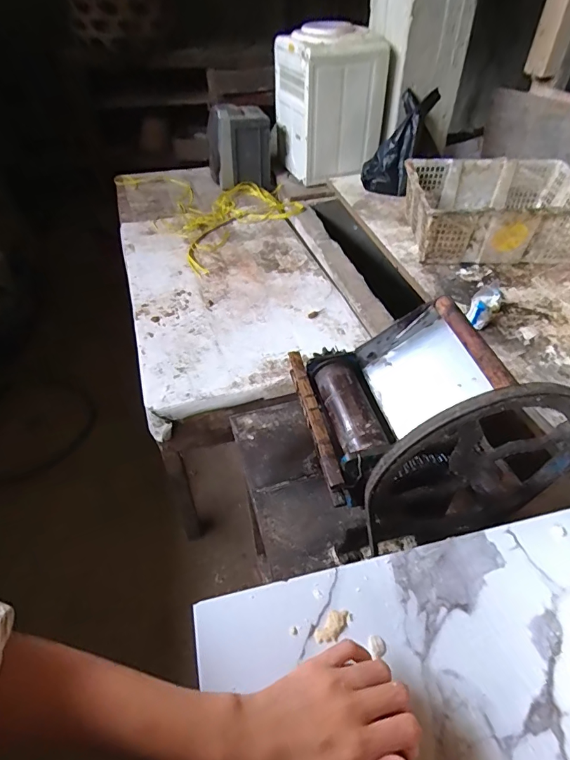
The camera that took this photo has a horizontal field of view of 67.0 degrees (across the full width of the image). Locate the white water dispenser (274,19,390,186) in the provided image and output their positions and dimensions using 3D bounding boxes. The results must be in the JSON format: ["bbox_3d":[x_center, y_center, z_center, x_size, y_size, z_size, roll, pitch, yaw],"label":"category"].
[{"bbox_3d":[0.155,-1.015,1.581,0.298,0.421,0.326,-17,48,-15],"label":"white water dispenser"}]

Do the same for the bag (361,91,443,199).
[{"bbox_3d":[0.393,-0.799,1.457,0.171,0.340,0.110,36,21,30],"label":"bag"}]

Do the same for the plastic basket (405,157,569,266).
[{"bbox_3d":[0.593,-0.488,1.249,0.461,0.180,0.339,1,46,2],"label":"plastic basket"}]

